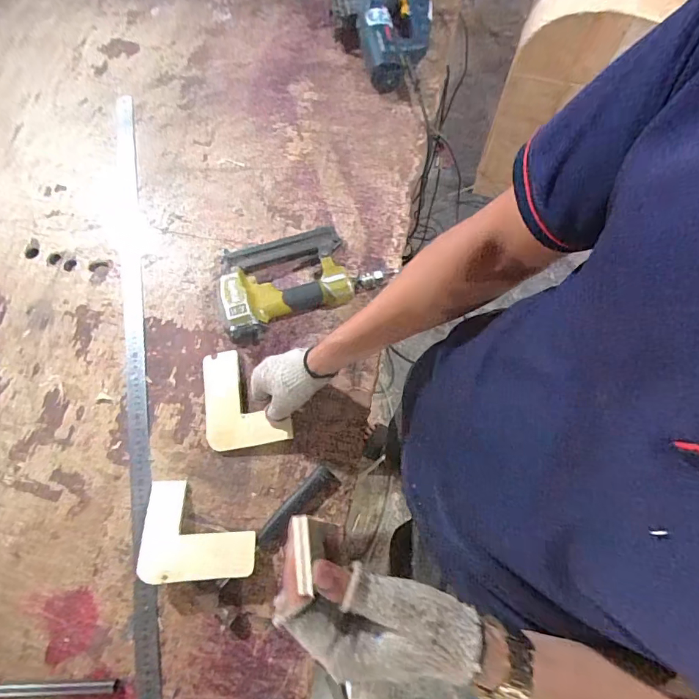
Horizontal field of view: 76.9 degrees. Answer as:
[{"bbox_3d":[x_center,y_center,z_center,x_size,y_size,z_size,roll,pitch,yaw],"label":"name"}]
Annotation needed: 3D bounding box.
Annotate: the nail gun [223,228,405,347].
[{"bbox_3d":[-0.083,-0.124,0.693,0.259,0.061,0.158,-22,73,-7],"label":"nail gun"}]

